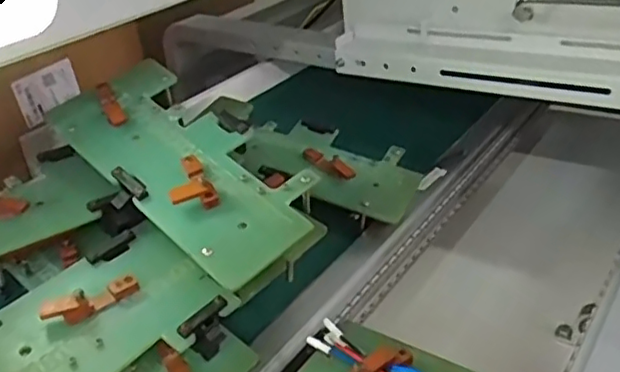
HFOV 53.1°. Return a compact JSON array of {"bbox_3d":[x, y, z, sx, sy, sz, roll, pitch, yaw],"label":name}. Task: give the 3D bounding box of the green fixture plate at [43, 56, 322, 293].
[{"bbox_3d":[-0.119,-0.028,0.570,0.127,0.030,0.294,-28,52,-33],"label":"green fixture plate"}]

